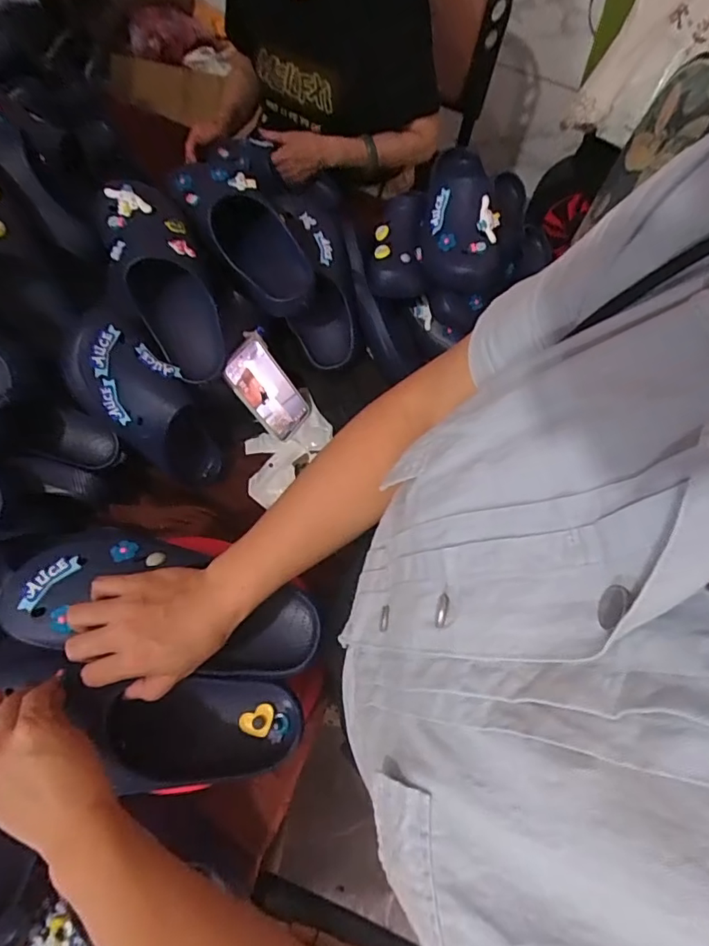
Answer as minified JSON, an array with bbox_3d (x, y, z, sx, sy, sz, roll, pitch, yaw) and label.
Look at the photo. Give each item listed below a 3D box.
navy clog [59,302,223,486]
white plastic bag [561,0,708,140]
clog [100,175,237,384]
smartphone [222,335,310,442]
[{"bbox_3d":[-0.281,-0.081,0.730,0.124,0.285,0.094,-41,46,-14],"label":"navy clog"},{"bbox_3d":[0.529,-0.747,0.886,0.212,0.290,0.128,-40,78,-13],"label":"white plastic bag"},{"bbox_3d":[-0.254,-0.260,0.717,0.120,0.105,0.266,-29,117,-14],"label":"clog"},{"bbox_3d":[-0.135,-0.132,0.833,0.016,0.173,0.083,23,68,44],"label":"smartphone"}]

